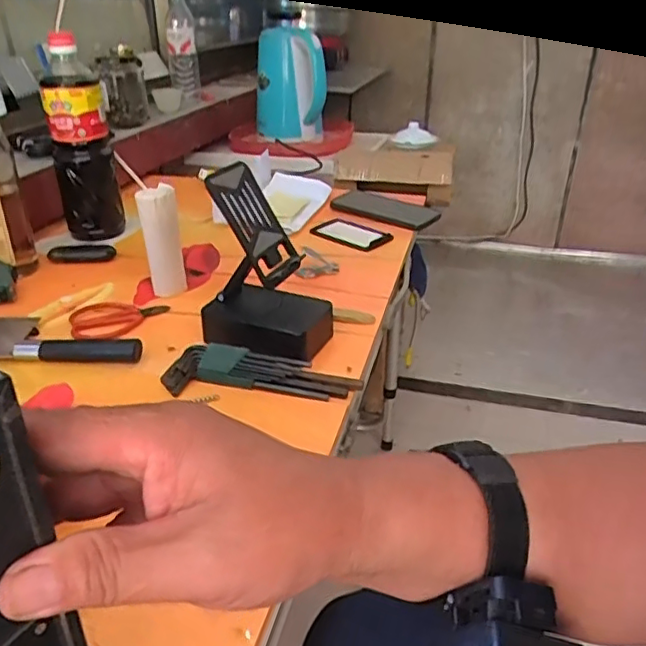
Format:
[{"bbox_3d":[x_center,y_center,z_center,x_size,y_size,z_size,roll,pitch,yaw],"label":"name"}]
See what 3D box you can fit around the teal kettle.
[{"bbox_3d":[-0.074,-0.543,1.410,0.152,0.256,0.215,-3,29,-7],"label":"teal kettle"}]

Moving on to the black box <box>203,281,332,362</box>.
[{"bbox_3d":[-0.057,-0.001,0.620,0.127,0.039,0.078,9,30,15],"label":"black box"}]

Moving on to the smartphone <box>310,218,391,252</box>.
[{"bbox_3d":[0.043,-0.130,0.879,0.112,0.014,0.079,21,35,33],"label":"smartphone"}]

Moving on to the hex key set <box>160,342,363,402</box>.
[{"bbox_3d":[-0.057,0.048,0.552,0.170,0.020,0.055,9,30,15],"label":"hex key set"}]

